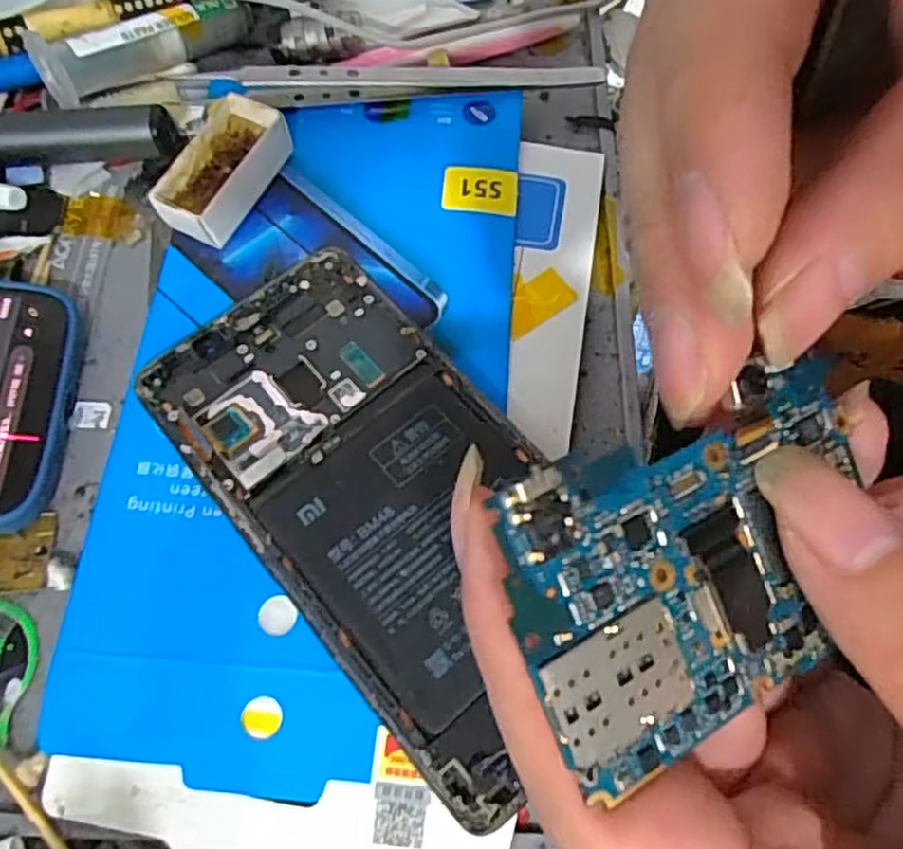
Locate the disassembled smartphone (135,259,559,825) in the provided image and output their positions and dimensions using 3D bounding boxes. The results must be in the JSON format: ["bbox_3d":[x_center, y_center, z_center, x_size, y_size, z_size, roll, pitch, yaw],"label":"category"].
[{"bbox_3d":[-0.017,0.018,0.198,0.076,0.013,0.151,-39,69,-14],"label":"disassembled smartphone"}]

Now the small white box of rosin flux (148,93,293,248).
[{"bbox_3d":[-0.076,-0.082,0.236,0.023,0.020,0.048,27,70,14],"label":"small white box of rosin flux"}]

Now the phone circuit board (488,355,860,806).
[{"bbox_3d":[0.040,0.020,0.108,0.066,0.004,0.045,-22,93,-22],"label":"phone circuit board"}]

